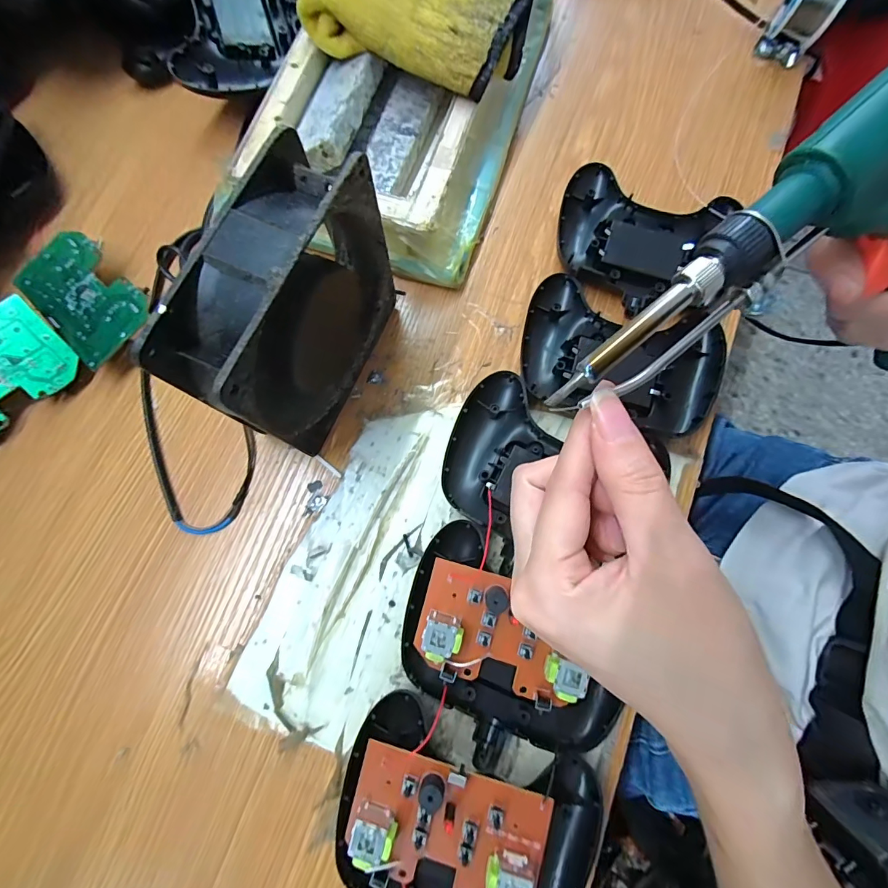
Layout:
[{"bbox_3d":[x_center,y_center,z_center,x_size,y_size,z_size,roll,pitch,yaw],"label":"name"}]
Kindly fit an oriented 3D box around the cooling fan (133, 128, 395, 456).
[{"bbox_3d":[-0.072,-0.063,0.221,0.042,0.122,0.120,26,78,5],"label":"cooling fan"}]

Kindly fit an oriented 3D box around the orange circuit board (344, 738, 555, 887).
[{"bbox_3d":[0.001,0.182,0.200,0.089,0.016,0.053,13,76,6],"label":"orange circuit board"}]

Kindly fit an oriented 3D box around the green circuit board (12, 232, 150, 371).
[{"bbox_3d":[-0.231,-0.096,0.273,0.090,0.004,0.054,42,87,9],"label":"green circuit board"}]

